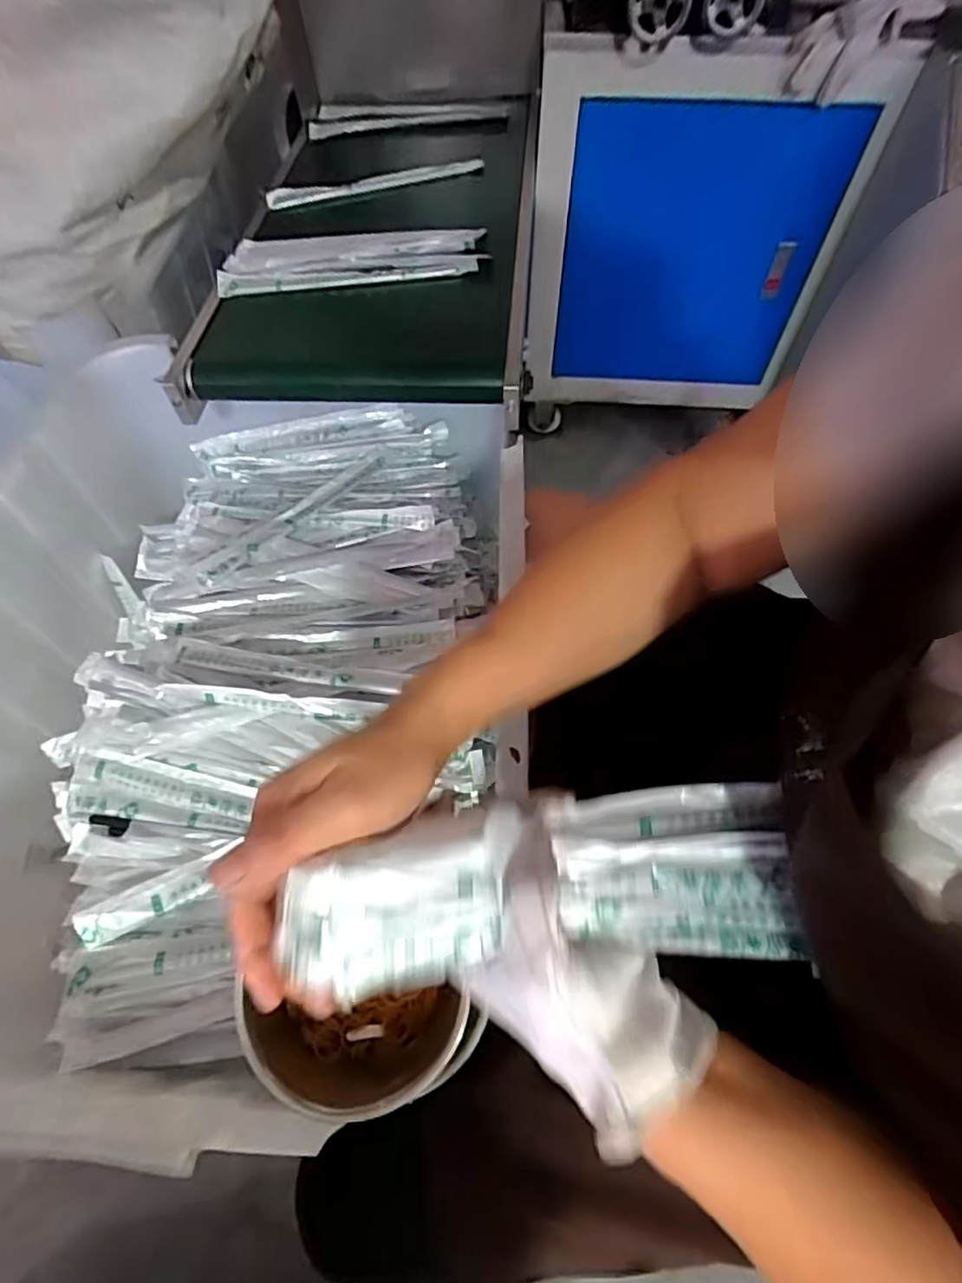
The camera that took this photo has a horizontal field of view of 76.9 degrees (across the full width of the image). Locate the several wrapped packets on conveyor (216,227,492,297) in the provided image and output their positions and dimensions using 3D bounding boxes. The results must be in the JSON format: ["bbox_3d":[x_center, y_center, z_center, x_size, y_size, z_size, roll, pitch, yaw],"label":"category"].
[{"bbox_3d":[-0.146,-0.444,0.698,0.296,0.023,0.090,-5,60,-3],"label":"several wrapped packets on conveyor"}]

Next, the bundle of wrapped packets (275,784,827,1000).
[{"bbox_3d":[0.039,0.103,0.256,0.226,0.030,0.070,2,58,-19],"label":"bundle of wrapped packets"}]

